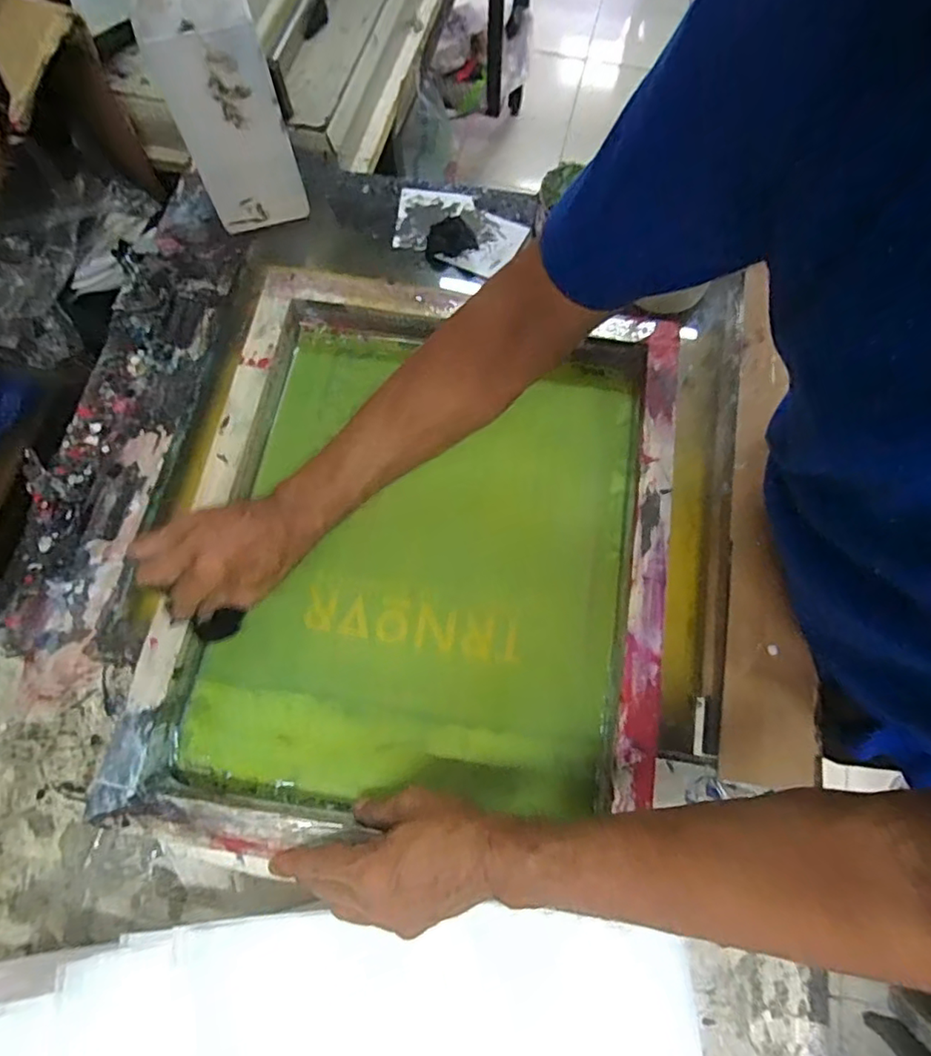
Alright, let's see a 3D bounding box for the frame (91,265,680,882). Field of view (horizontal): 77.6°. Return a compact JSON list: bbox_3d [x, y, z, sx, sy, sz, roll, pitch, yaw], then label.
[{"bbox_3d":[-0.035,0.013,0.505,0.406,0.055,0.488,7,70,2],"label":"frame"}]

